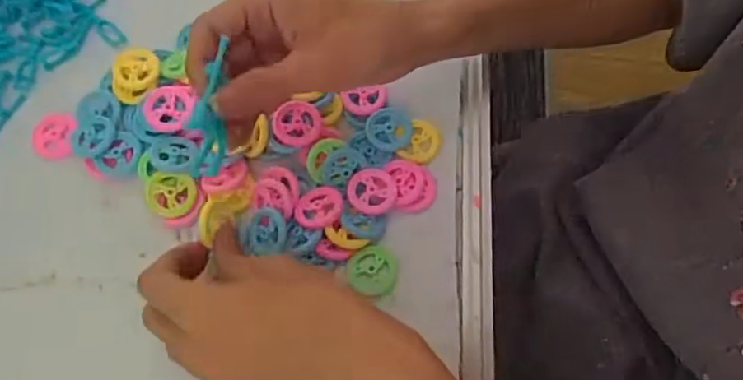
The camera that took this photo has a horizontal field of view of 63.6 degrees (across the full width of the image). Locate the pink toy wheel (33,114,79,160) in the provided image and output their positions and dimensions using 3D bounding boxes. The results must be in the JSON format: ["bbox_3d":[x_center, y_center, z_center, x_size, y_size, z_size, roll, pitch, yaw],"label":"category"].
[{"bbox_3d":[-0.203,-0.036,0.387,0.029,0.009,0.032,2,69,2],"label":"pink toy wheel"}]

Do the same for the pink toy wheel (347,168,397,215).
[{"bbox_3d":[0.000,0.000,0.362,0.029,0.009,0.030,-1,69,2],"label":"pink toy wheel"}]

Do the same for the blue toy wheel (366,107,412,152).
[{"bbox_3d":[0.011,-0.039,0.381,0.029,0.008,0.031,-1,69,2],"label":"blue toy wheel"}]

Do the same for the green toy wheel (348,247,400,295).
[{"bbox_3d":[0.001,0.047,0.351,0.029,0.009,0.029,-1,69,2],"label":"green toy wheel"}]

